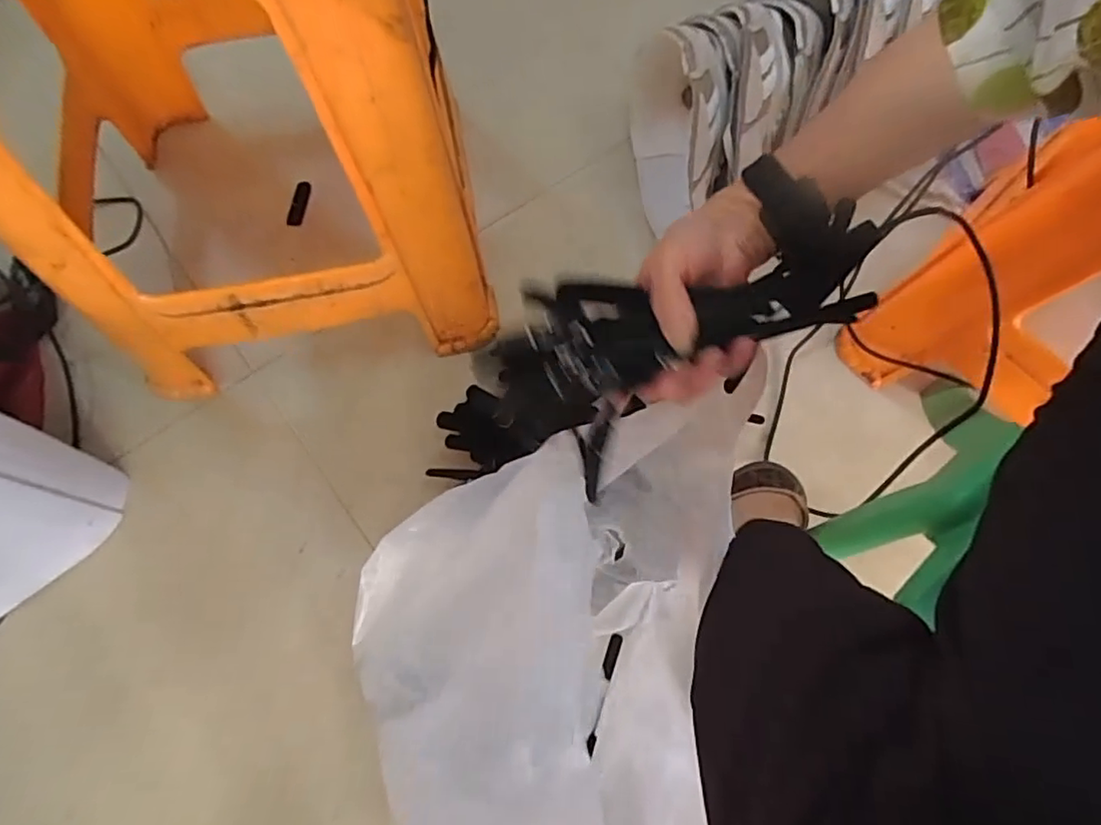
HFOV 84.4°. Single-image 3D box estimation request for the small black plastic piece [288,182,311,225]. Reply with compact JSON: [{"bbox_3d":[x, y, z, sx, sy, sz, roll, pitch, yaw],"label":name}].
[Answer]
[{"bbox_3d":[-0.306,-0.254,0.738,0.020,0.004,0.060,8,76,3],"label":"small black plastic piece"}]

